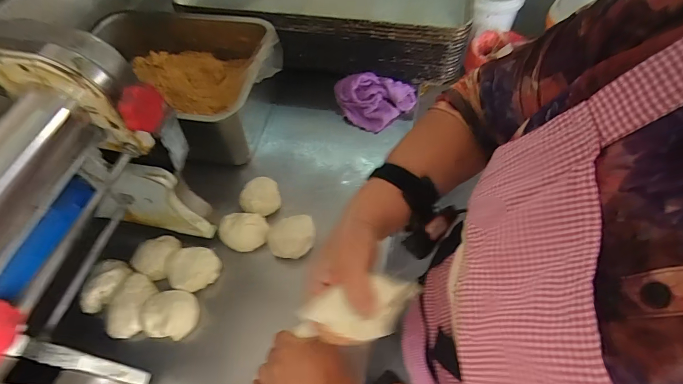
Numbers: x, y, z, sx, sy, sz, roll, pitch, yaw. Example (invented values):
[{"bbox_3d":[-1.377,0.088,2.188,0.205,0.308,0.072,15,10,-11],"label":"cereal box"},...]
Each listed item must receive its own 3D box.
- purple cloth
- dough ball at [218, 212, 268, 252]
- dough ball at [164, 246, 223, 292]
[{"bbox_3d":[0.075,-0.196,0.758,0.156,0.041,0.135,-21,58,-10],"label":"purple cloth"},{"bbox_3d":[-0.159,0.061,0.594,0.079,0.035,0.057,7,57,8],"label":"dough ball"},{"bbox_3d":[-0.227,0.114,0.563,0.076,0.041,0.067,2,57,5],"label":"dough ball"}]

